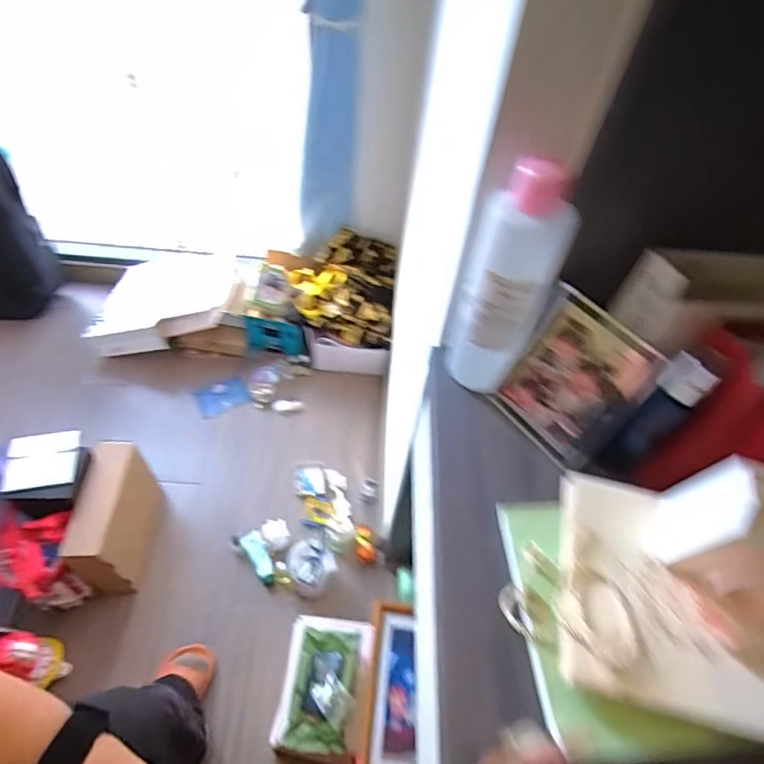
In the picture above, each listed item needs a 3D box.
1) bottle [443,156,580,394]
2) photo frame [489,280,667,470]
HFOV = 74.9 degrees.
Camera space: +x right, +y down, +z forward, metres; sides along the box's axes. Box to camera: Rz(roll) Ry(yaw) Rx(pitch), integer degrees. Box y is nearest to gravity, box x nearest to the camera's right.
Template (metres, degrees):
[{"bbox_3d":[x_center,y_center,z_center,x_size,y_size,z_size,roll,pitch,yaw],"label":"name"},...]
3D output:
[{"bbox_3d":[0.128,-0.093,0.529,0.078,0.264,0.064,-2,51,-7],"label":"bottle"},{"bbox_3d":[0.203,0.002,0.539,0.016,0.164,0.128,-21,56,-42],"label":"photo frame"}]

